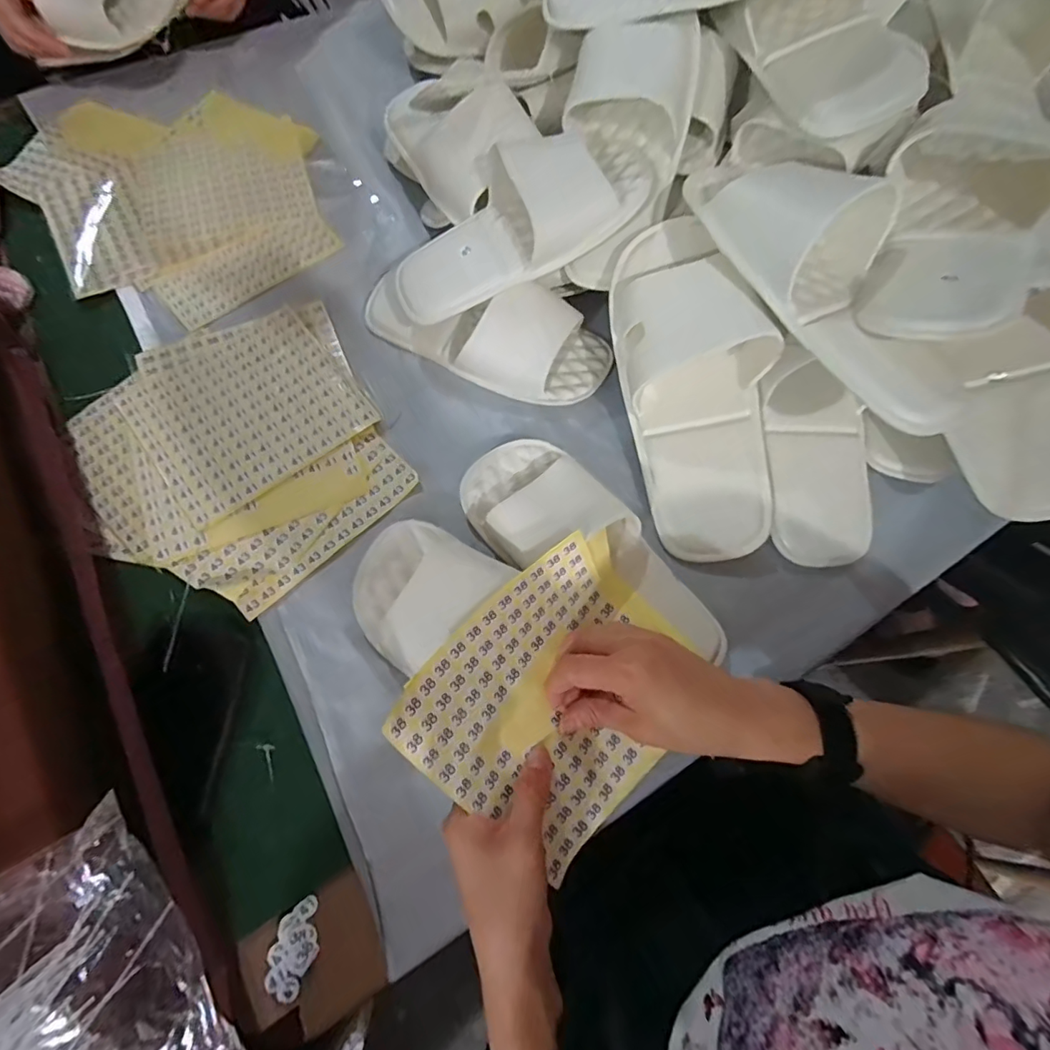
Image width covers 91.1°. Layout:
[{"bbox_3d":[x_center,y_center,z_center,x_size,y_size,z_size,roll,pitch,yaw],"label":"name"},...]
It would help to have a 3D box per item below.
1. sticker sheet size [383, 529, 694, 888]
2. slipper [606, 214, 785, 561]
[{"bbox_3d":[0.029,0.108,0.342,0.190,0.026,0.158,-44,98,-25],"label":"sticker sheet size"},{"bbox_3d":[0.137,-0.113,0.405,0.105,0.072,0.274,-9,88,-5],"label":"slipper"}]

